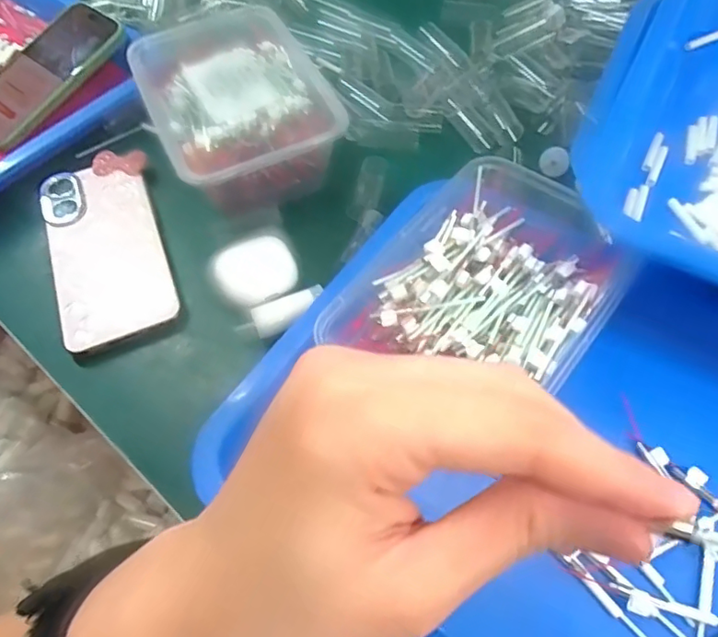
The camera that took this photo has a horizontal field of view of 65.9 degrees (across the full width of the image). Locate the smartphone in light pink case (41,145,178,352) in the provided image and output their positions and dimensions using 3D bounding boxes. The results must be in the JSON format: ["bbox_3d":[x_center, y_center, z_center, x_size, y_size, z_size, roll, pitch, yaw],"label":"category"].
[{"bbox_3d":[-0.180,-0.056,0.391,0.075,0.017,0.169,-20,60,-8],"label":"smartphone in light pink case"}]

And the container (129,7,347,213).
[{"bbox_3d":[-0.092,-0.161,0.419,0.122,0.052,0.181,-24,60,-10],"label":"container"}]

